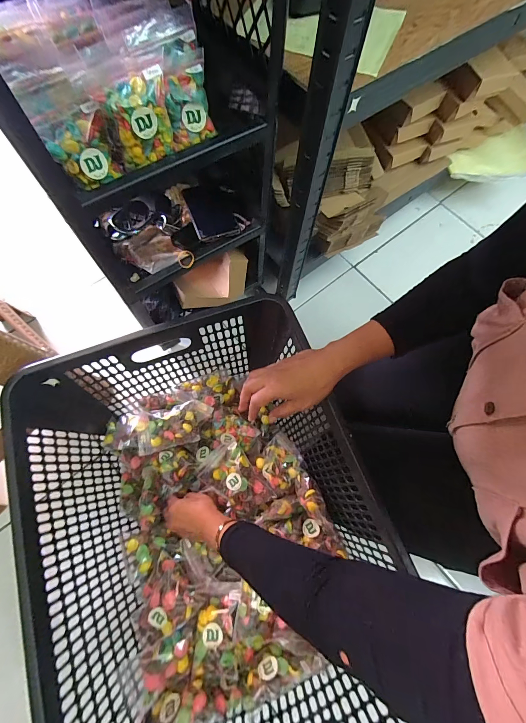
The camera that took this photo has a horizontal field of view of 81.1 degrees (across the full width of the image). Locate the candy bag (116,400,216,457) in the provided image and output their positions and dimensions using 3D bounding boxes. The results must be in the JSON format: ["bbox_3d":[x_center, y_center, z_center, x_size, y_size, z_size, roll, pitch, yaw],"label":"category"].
[{"bbox_3d":[-0.191,0.123,0.581,0.188,0.050,0.086,-7,70,-5],"label":"candy bag"}]

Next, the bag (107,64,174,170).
[{"bbox_3d":[-0.134,-0.270,0.346,0.066,0.079,0.021,-38,76,-14],"label":"bag"}]

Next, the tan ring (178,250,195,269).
[{"bbox_3d":[-0.137,-0.182,0.547,0.029,0.007,0.037,-13,71,-7],"label":"tan ring"}]

